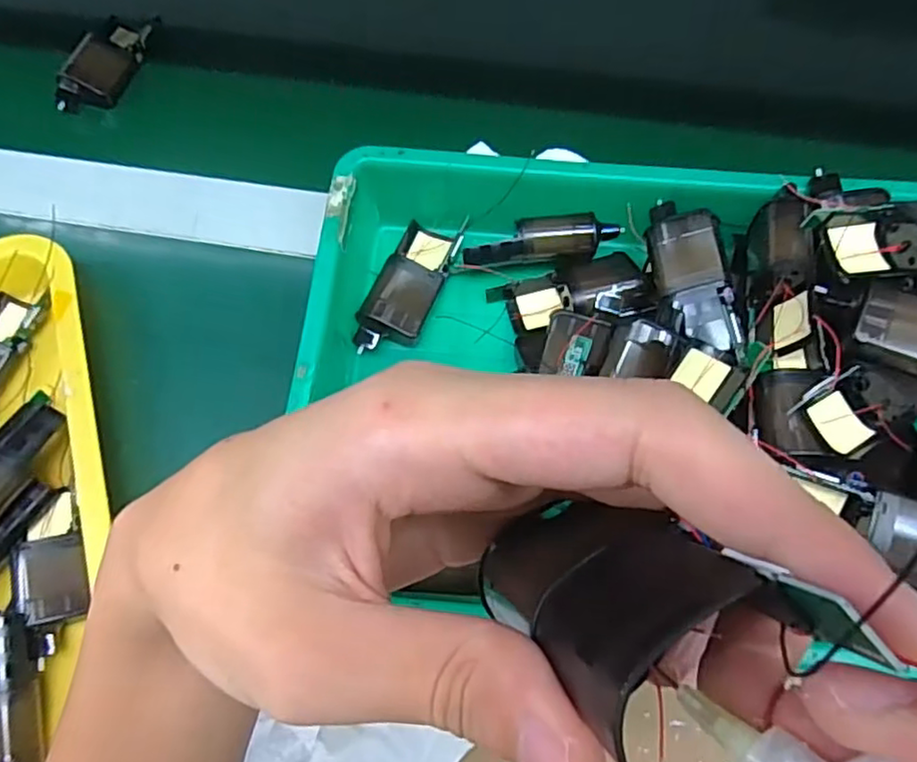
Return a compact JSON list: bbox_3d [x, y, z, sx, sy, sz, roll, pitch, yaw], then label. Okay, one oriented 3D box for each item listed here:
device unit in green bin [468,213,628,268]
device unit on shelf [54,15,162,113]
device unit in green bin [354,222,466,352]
[{"bbox_3d":[0.048,-0.080,0.376,0.087,0.024,0.024,-5,70,1],"label":"device unit in green bin"},{"bbox_3d":[-0.258,-0.236,0.474,0.036,0.025,0.093,13,71,7],"label":"device unit on shelf"},{"bbox_3d":[-0.030,-0.055,0.381,0.037,0.017,0.086,22,72,10],"label":"device unit in green bin"}]

